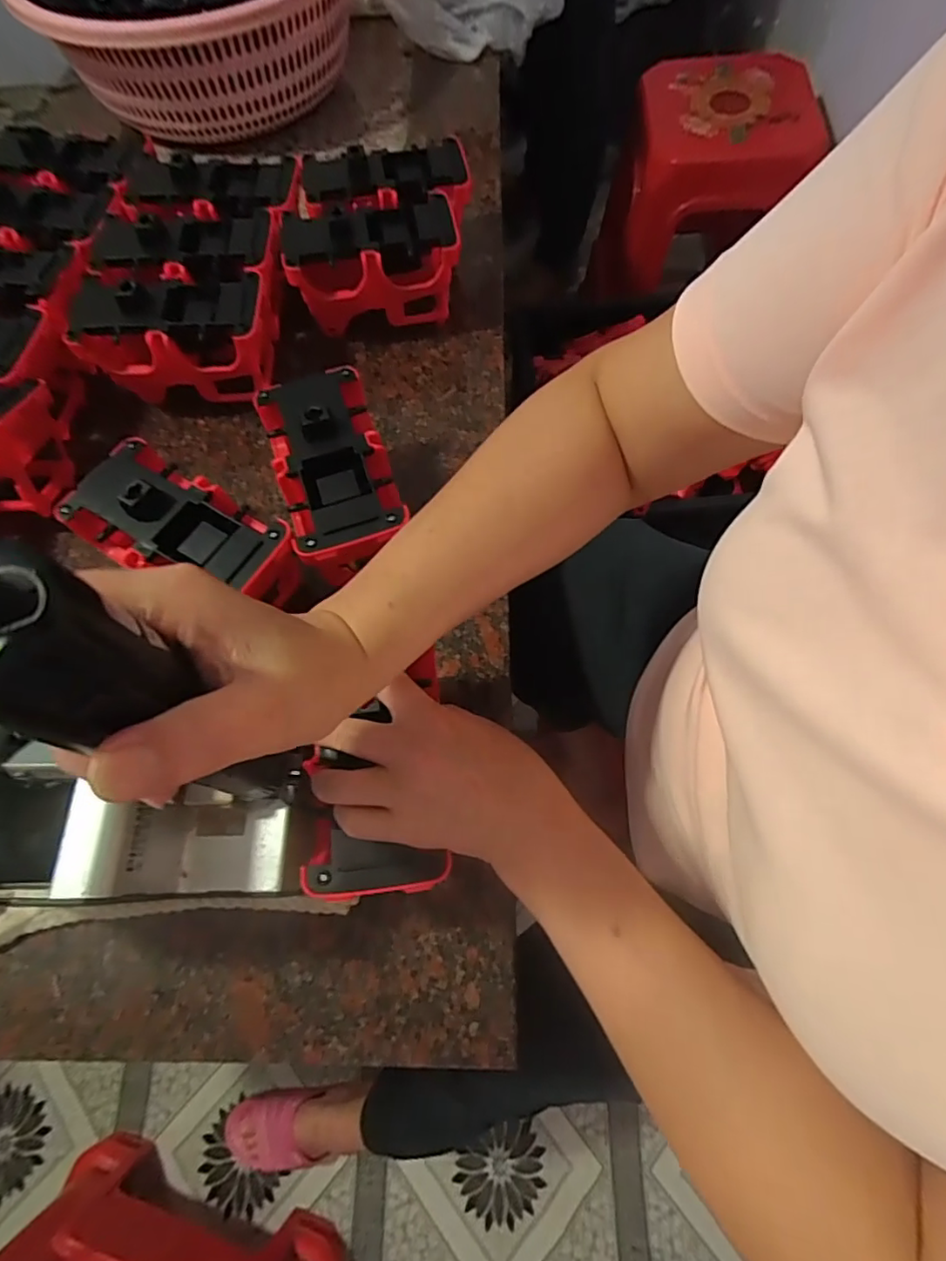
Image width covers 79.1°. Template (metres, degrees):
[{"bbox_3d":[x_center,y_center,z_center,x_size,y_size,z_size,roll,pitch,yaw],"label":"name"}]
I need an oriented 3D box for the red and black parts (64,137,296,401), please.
[{"bbox_3d":[-0.246,-0.324,0.524,0.162,0.083,0.240,-2,68,3],"label":"red and black parts"}]

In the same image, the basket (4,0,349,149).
[{"bbox_3d":[-0.309,-0.724,0.649,0.352,0.139,0.359,-6,68,1],"label":"basket"}]

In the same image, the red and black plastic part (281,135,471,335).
[{"bbox_3d":[-0.083,-0.373,0.538,0.167,0.085,0.155,-7,68,0],"label":"red and black plastic part"}]

